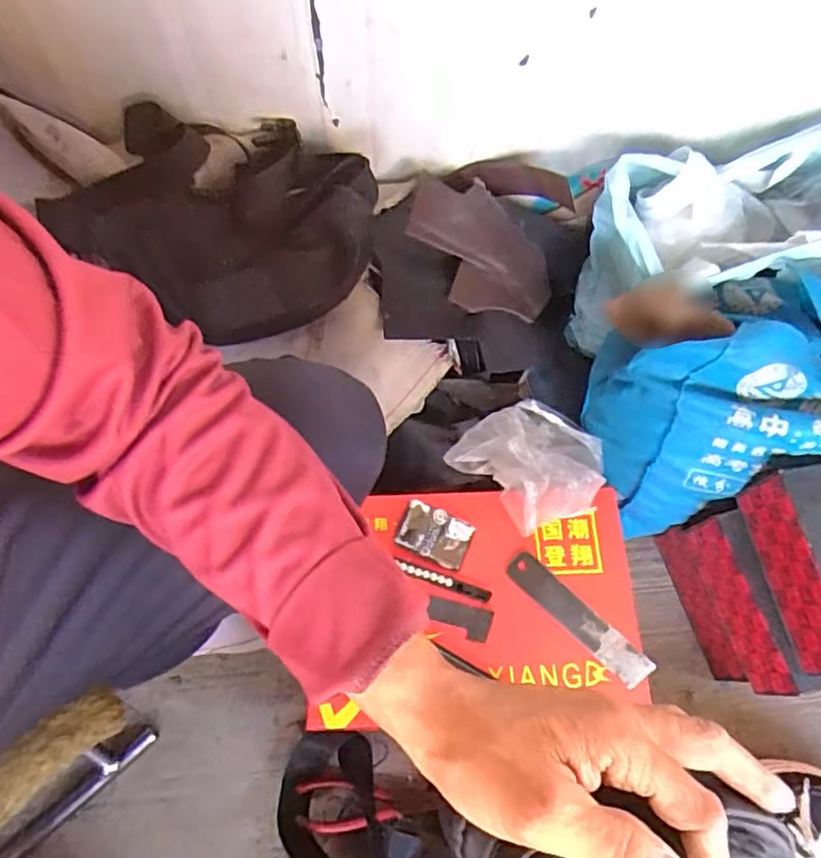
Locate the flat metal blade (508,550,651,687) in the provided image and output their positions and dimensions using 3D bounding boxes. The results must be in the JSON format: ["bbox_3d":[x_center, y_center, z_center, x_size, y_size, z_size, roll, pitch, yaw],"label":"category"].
[{"bbox_3d":[0.155,0.175,0.571,0.033,0.006,0.151,-42,73,-16],"label":"flat metal blade"}]

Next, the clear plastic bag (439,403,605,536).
[{"bbox_3d":[0.120,0.033,0.599,0.139,0.041,0.117,-22,69,-9],"label":"clear plastic bag"}]

